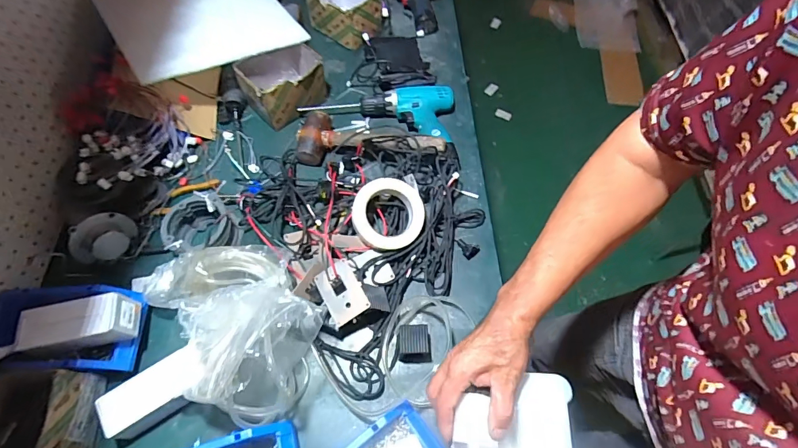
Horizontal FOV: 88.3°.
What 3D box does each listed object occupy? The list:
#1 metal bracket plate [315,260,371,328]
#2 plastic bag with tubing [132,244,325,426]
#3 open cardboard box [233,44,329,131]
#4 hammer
[{"bbox_3d":[-0.087,0.103,0.622,0.058,0.009,0.087,-33,66,-1],"label":"metal bracket plate"},{"bbox_3d":[-0.230,0.119,0.583,0.179,0.152,0.278,-41,69,-20],"label":"plastic bag with tubing"},{"bbox_3d":[-0.223,-0.277,0.806,0.153,0.093,0.113,-28,65,-15],"label":"open cardboard box"},{"bbox_3d":[-0.054,-0.152,0.763,0.275,0.069,0.098,10,62,5],"label":"hammer"}]

